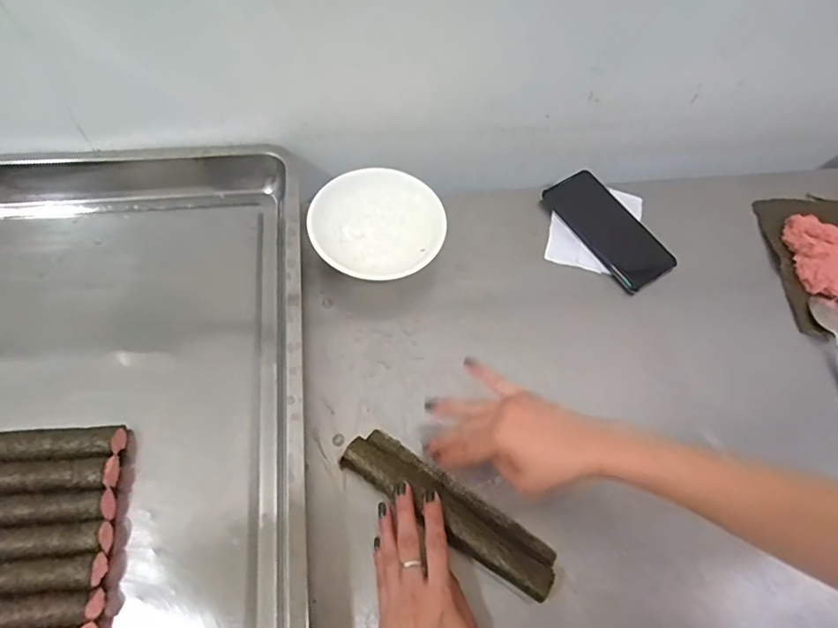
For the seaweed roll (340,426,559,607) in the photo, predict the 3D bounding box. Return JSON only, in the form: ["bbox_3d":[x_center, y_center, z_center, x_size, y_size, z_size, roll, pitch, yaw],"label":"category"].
[{"bbox_3d":[0.027,0.170,0.458,0.200,0.031,0.048,32,64,13],"label":"seaweed roll"}]

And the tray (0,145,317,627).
[{"bbox_3d":[-0.311,0.088,0.460,0.428,0.049,0.589,-8,62,-9],"label":"tray"}]

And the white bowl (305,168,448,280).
[{"bbox_3d":[-0.046,-0.089,0.577,0.144,0.057,0.133,2,61,-3],"label":"white bowl"}]

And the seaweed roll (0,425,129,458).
[{"bbox_3d":[-0.368,0.116,0.451,0.207,0.022,0.030,-3,62,-6],"label":"seaweed roll"}]

